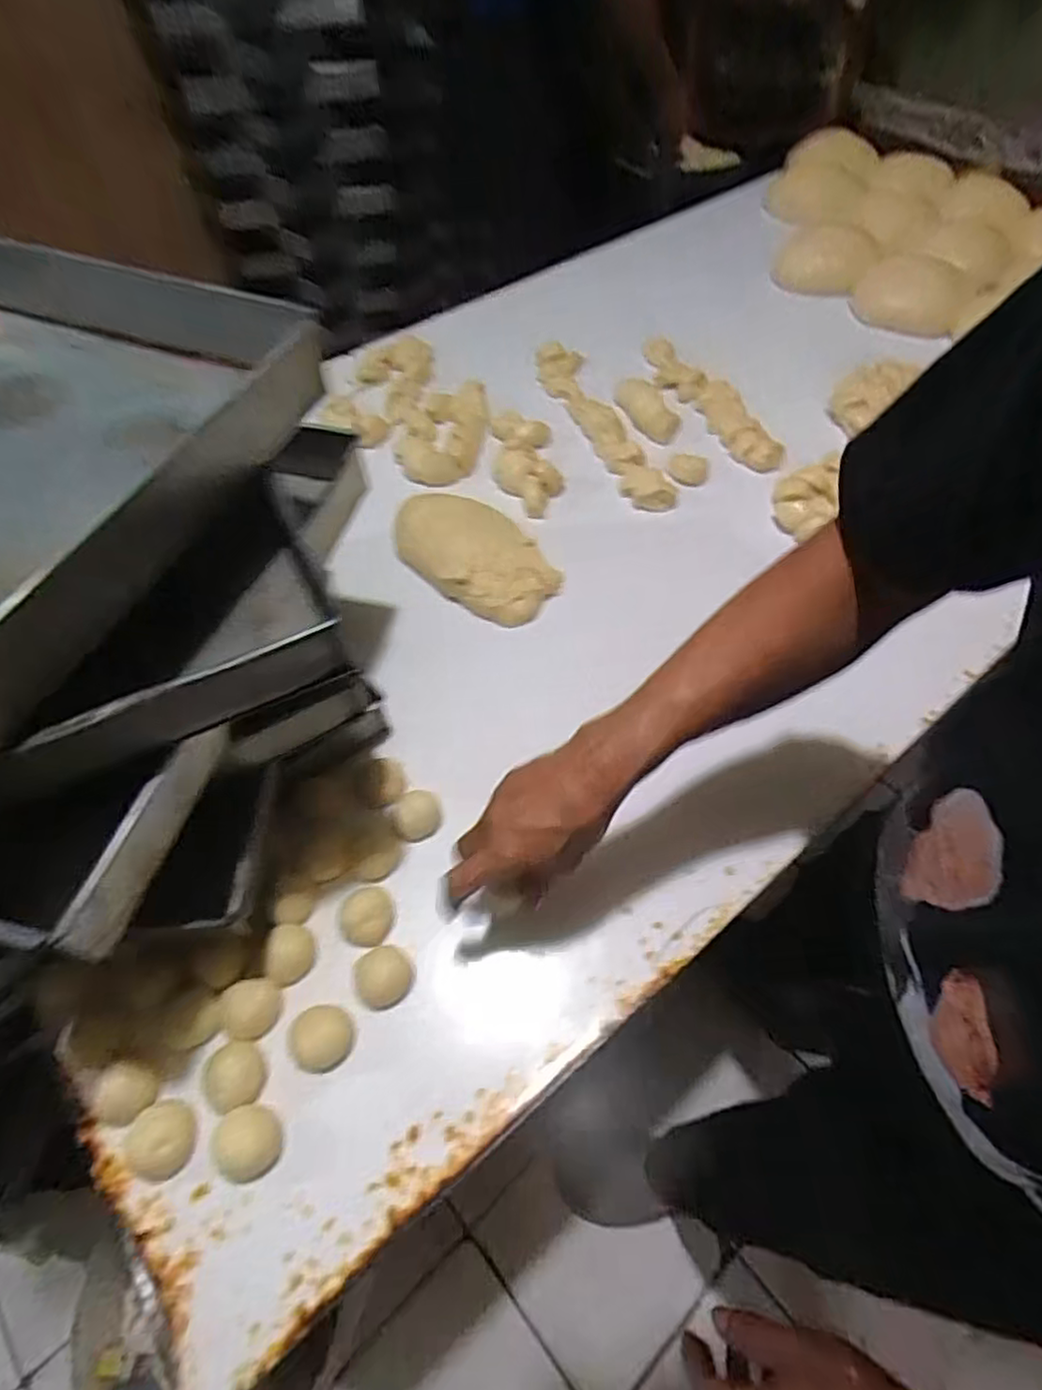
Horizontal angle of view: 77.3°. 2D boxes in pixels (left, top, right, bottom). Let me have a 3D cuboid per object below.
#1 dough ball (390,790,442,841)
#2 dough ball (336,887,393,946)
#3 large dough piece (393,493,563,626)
[{"bbox_3d":[-0.099,0.113,0.618,0.045,0.024,0.042,0,57,0],"label":"dough ball"},{"bbox_3d":[-0.132,0.189,0.562,0.045,0.029,0.046,0,57,0],"label":"dough ball"},{"bbox_3d":[-0.059,-0.179,0.796,0.227,0.045,0.124,38,65,22],"label":"large dough piece"}]

